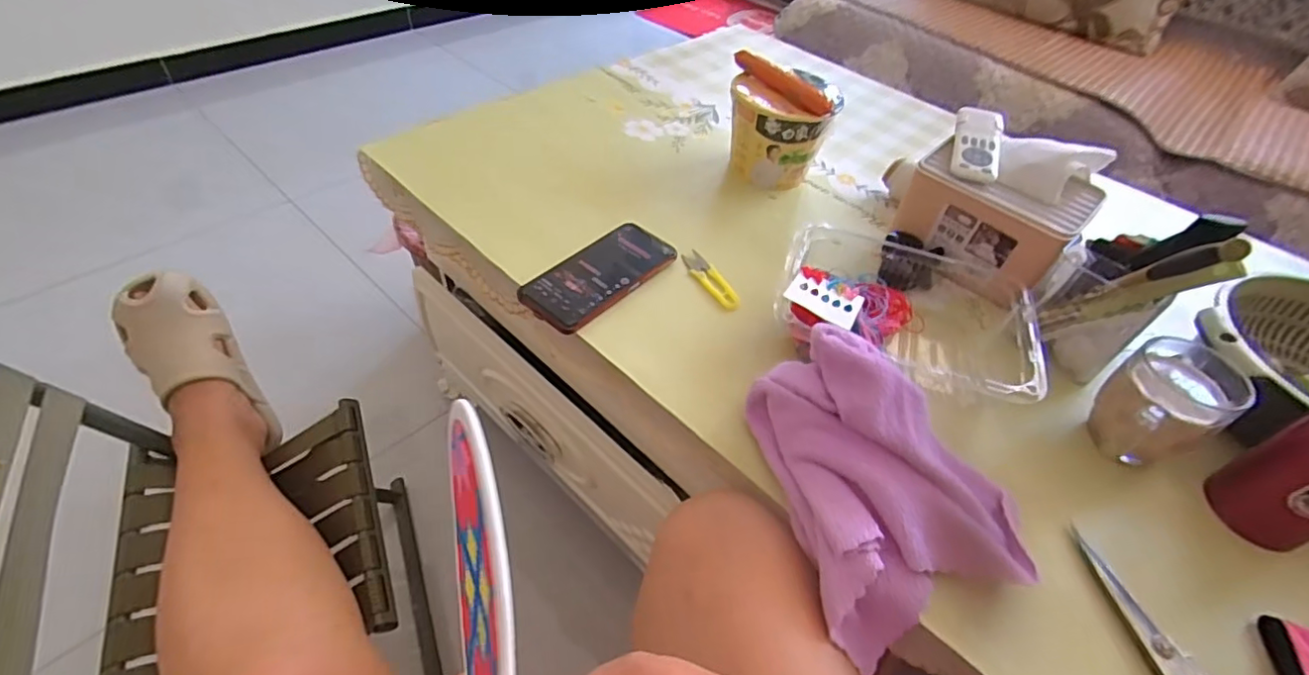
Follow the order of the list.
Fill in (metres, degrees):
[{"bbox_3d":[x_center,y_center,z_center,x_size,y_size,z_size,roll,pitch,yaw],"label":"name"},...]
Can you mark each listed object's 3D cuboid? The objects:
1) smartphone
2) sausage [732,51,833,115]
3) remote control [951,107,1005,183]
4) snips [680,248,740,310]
[{"bbox_3d":[-0.055,-0.069,0.600,0.078,0.009,0.164,35,52,23],"label":"smartphone"},{"bbox_3d":[0.145,-0.307,0.692,0.023,0.029,0.147,-29,57,-29],"label":"sausage"},{"bbox_3d":[0.351,-0.213,0.639,0.049,0.023,0.126,20,48,11],"label":"remote control"},{"bbox_3d":[0.060,-0.062,0.617,0.027,0.007,0.091,-24,54,-26],"label":"snips"}]

